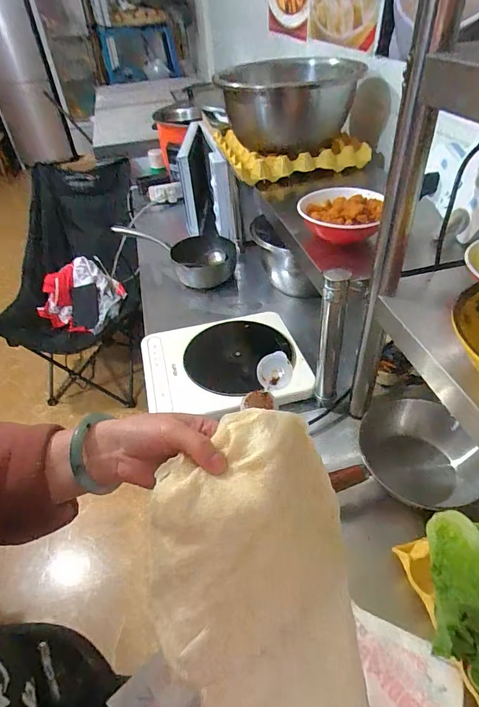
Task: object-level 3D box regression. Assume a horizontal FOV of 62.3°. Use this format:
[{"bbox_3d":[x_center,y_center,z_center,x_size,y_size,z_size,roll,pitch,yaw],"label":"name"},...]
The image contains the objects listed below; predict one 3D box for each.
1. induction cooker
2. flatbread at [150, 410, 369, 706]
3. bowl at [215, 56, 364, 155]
[{"bbox_3d":[-0.032,0.019,0.802,0.314,0.053,0.209,-8,43,-4],"label":"induction cooker"},{"bbox_3d":[0.026,0.213,0.296,0.144,0.046,0.330,-13,84,-9],"label":"flatbread"},{"bbox_3d":[0.113,-0.547,0.887,0.279,0.149,0.323,9,45,13],"label":"bowl"}]

